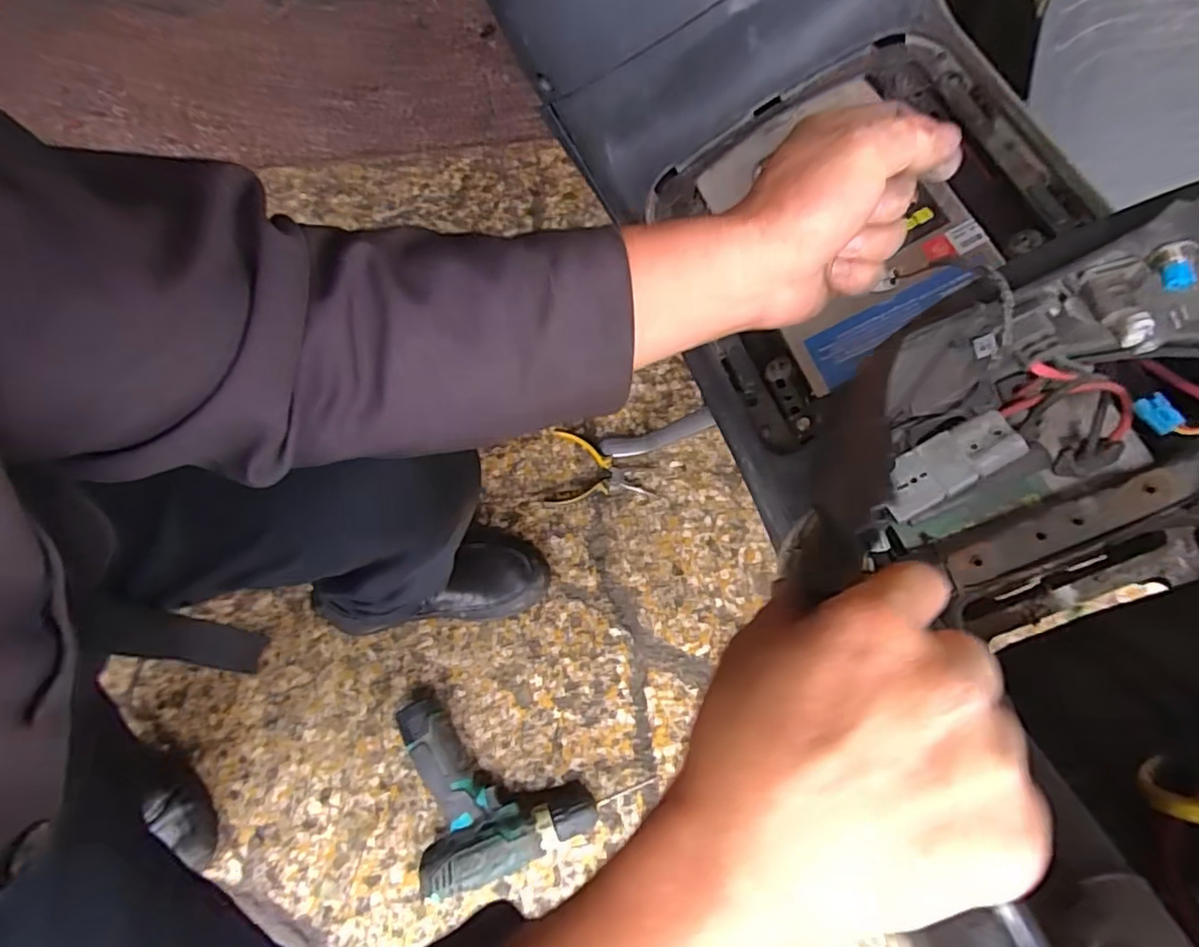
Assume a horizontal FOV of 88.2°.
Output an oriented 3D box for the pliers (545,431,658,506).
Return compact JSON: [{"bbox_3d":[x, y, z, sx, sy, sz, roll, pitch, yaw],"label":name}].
[{"bbox_3d":[0.001,-0.007,0.813,0.138,0.011,0.101,0,69,1],"label":"pliers"}]

